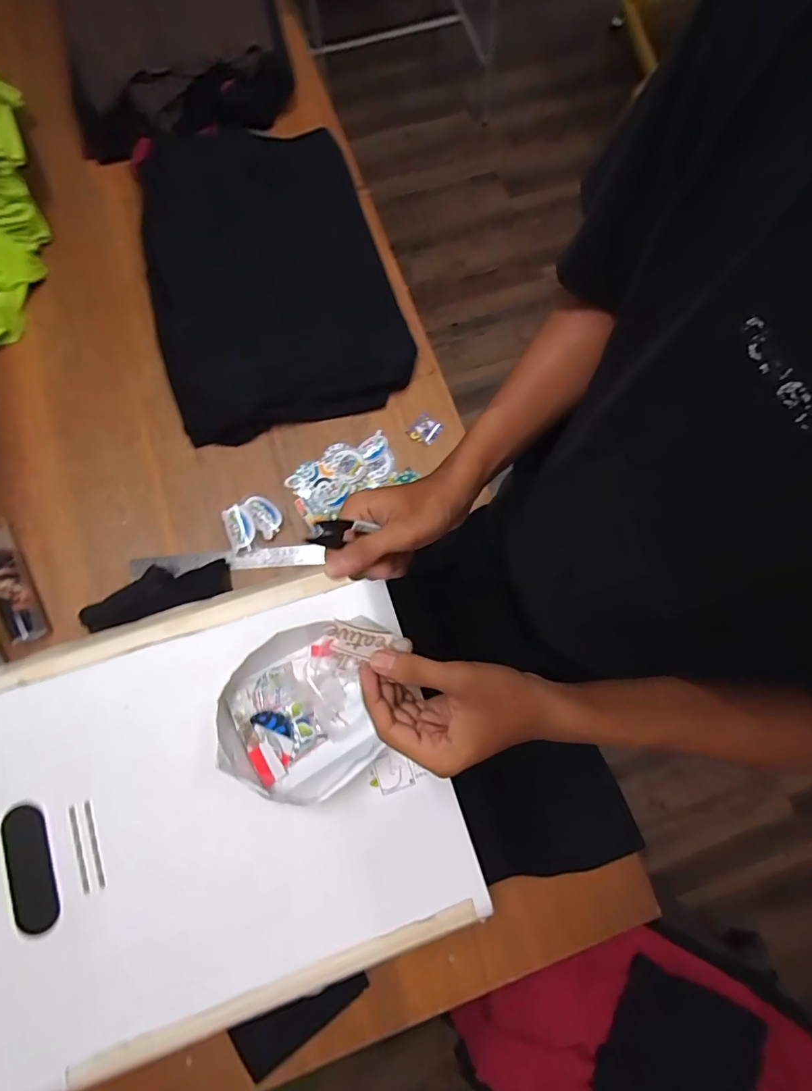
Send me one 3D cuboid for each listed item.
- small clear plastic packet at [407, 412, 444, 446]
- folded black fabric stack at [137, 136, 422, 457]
[{"bbox_3d":[0.030,-0.182,0.758,0.041,0.009,0.050,37,78,-2],"label":"small clear plastic packet"},{"bbox_3d":[-0.219,-0.424,0.777,0.367,0.059,0.496,-17,79,-4],"label":"folded black fabric stack"}]

